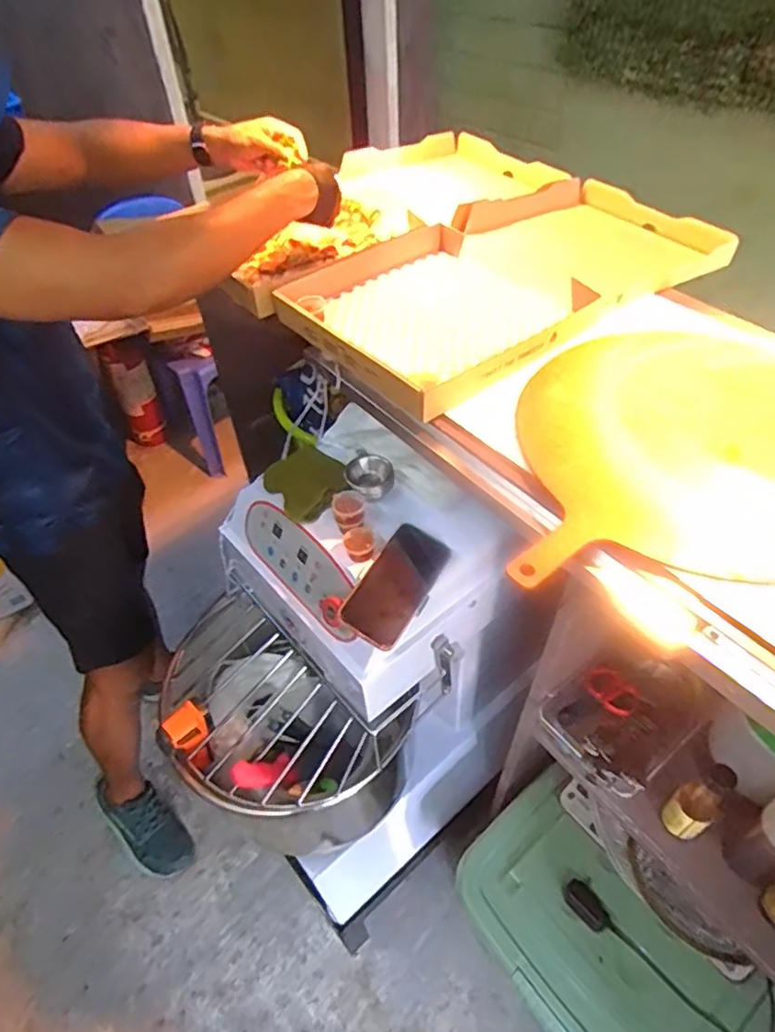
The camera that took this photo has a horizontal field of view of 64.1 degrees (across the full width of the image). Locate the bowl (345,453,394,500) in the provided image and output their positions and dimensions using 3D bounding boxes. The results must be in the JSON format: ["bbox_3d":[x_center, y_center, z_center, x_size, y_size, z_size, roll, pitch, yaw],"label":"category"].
[{"bbox_3d":[-0.024,-0.056,0.853,0.055,0.040,0.063,-23,52,-17],"label":"bowl"}]

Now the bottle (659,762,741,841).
[{"bbox_3d":[0.392,0.360,0.778,0.058,0.167,0.055,-26,52,-19],"label":"bottle"}]

